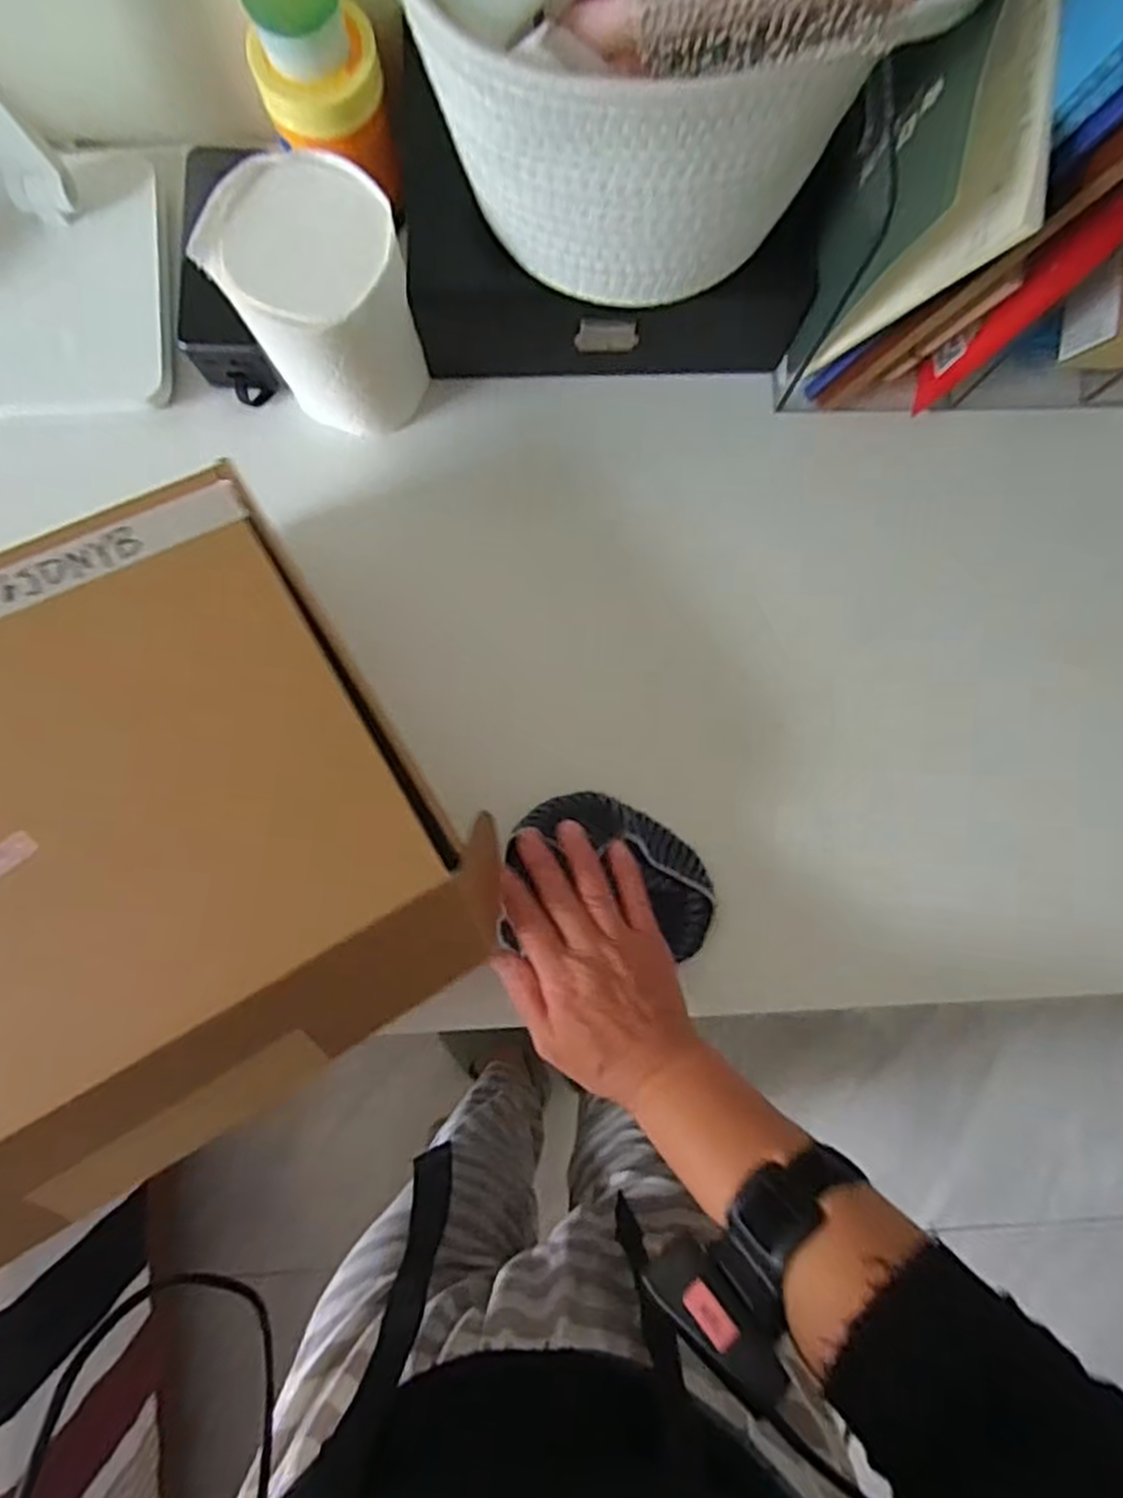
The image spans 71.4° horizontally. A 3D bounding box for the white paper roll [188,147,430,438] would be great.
[{"bbox_3d":[-0.131,-0.252,0.452,0.089,0.122,0.097,0,85,2],"label":"white paper roll"}]

